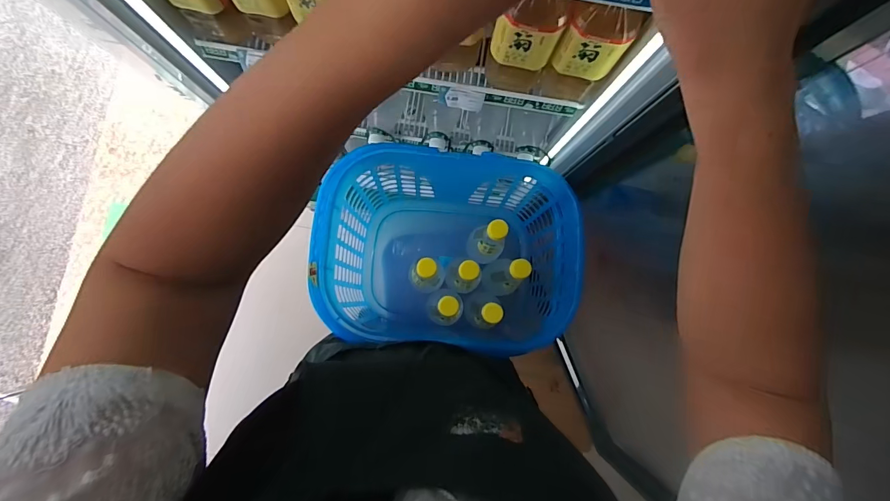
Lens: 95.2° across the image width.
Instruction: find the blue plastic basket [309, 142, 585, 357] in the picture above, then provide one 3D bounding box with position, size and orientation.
[{"bbox_3d":[0.001,-0.002,0.745,0.399,0.274,0.303,5,85,-2],"label":"blue plastic basket"}]

